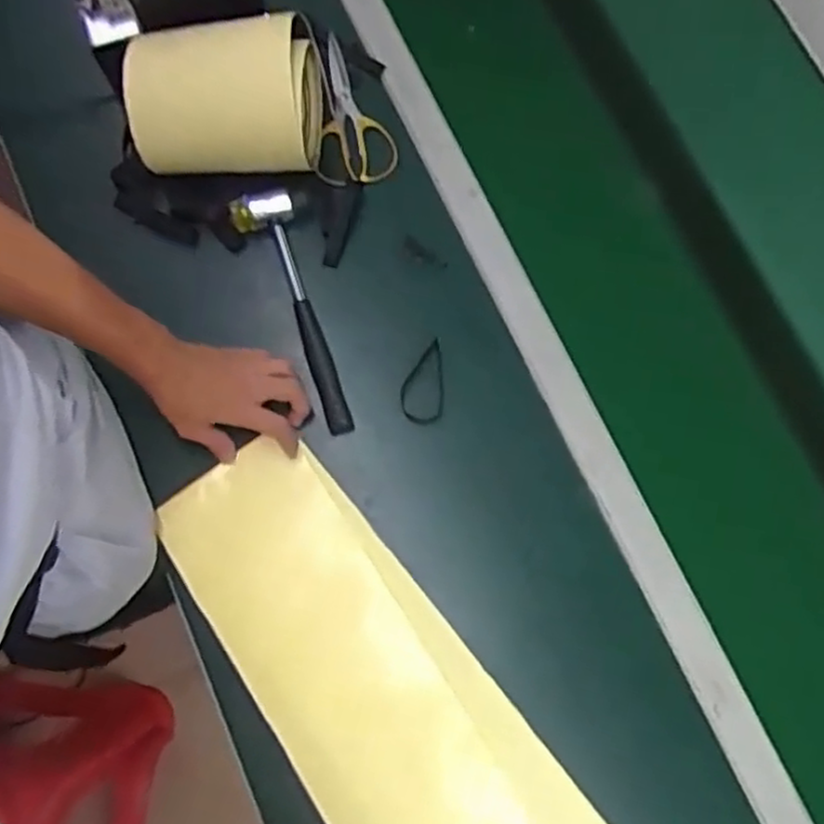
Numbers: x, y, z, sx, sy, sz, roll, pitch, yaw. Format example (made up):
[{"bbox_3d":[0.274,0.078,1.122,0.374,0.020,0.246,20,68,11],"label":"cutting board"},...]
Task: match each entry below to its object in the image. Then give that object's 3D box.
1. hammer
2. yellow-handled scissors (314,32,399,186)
[{"bbox_3d":[-0.116,-0.101,0.736,0.065,0.029,0.265,-19,79,-5],"label":"hammer"},{"bbox_3d":[-0.055,-0.323,0.796,0.082,0.021,0.171,4,78,0],"label":"yellow-handled scissors"}]

